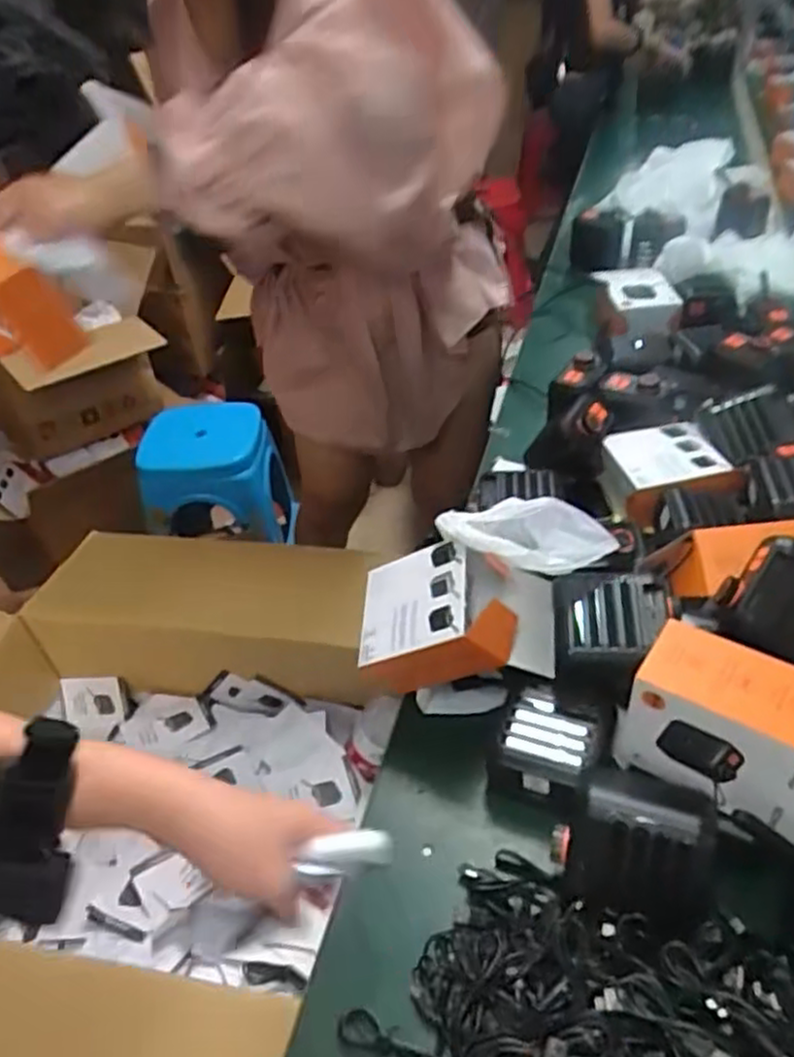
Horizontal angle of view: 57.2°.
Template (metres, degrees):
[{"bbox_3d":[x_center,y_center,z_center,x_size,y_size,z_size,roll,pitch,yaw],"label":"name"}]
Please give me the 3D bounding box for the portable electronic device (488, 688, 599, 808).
[{"bbox_3d":[0.118,0.177,0.580,0.074,0.053,0.082,16,45,23],"label":"portable electronic device"}]

